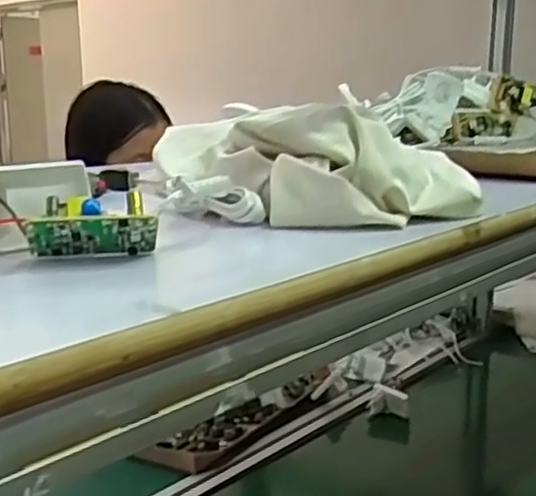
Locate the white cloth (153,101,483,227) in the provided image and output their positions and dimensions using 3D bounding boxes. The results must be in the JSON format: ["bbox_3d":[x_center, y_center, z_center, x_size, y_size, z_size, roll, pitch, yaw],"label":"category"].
[{"bbox_3d":[0.034,-0.050,0.429,0.150,0.059,0.102,9,15,37],"label":"white cloth"}]

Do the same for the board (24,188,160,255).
[{"bbox_3d":[-0.076,-0.009,0.323,0.053,0.012,0.038,-2,-31,-12],"label":"board"}]

